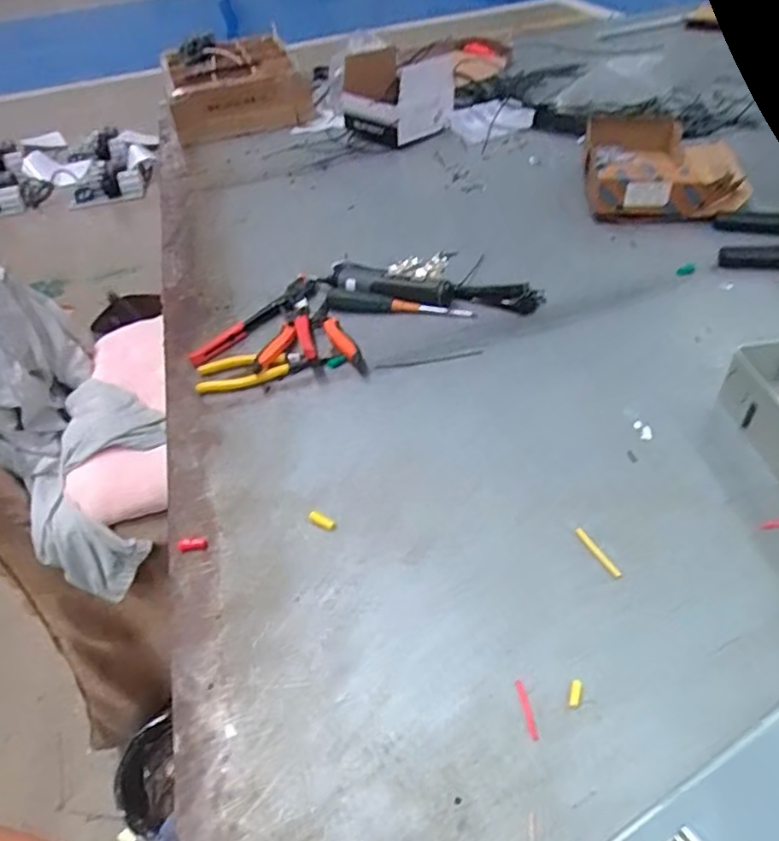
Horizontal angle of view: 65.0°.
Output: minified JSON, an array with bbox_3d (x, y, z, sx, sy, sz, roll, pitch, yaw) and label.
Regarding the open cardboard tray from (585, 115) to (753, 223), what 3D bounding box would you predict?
[{"bbox_3d":[0.407,-0.388,0.922,0.217,0.069,0.261,3,45,10],"label":"open cardboard tray"}]

